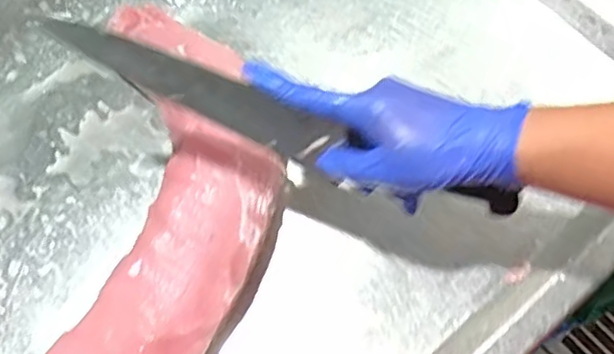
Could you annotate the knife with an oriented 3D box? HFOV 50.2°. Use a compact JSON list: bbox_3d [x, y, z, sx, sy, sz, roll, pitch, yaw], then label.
[{"bbox_3d":[-0.013,-0.035,0.470,0.349,0.028,0.027,22,68,-7],"label":"knife"}]

